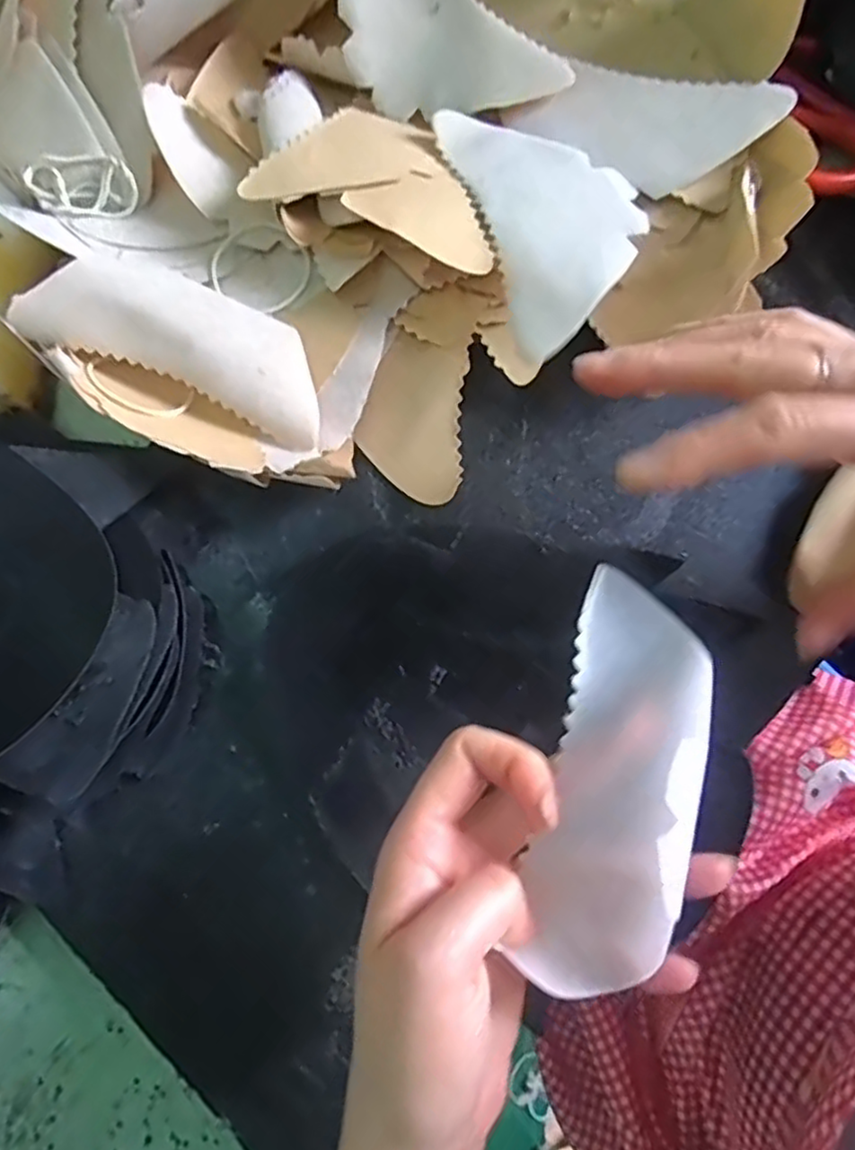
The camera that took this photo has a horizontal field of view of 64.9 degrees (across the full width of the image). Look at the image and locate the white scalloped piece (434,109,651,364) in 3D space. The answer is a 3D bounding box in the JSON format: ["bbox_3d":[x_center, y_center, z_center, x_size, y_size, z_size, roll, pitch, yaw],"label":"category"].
[{"bbox_3d":[0.060,-0.167,0.307,0.075,0.021,0.139,-16,79,-2],"label":"white scalloped piece"}]

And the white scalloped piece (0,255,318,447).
[{"bbox_3d":[-0.115,-0.112,0.316,0.146,0.020,0.054,20,80,5],"label":"white scalloped piece"}]

